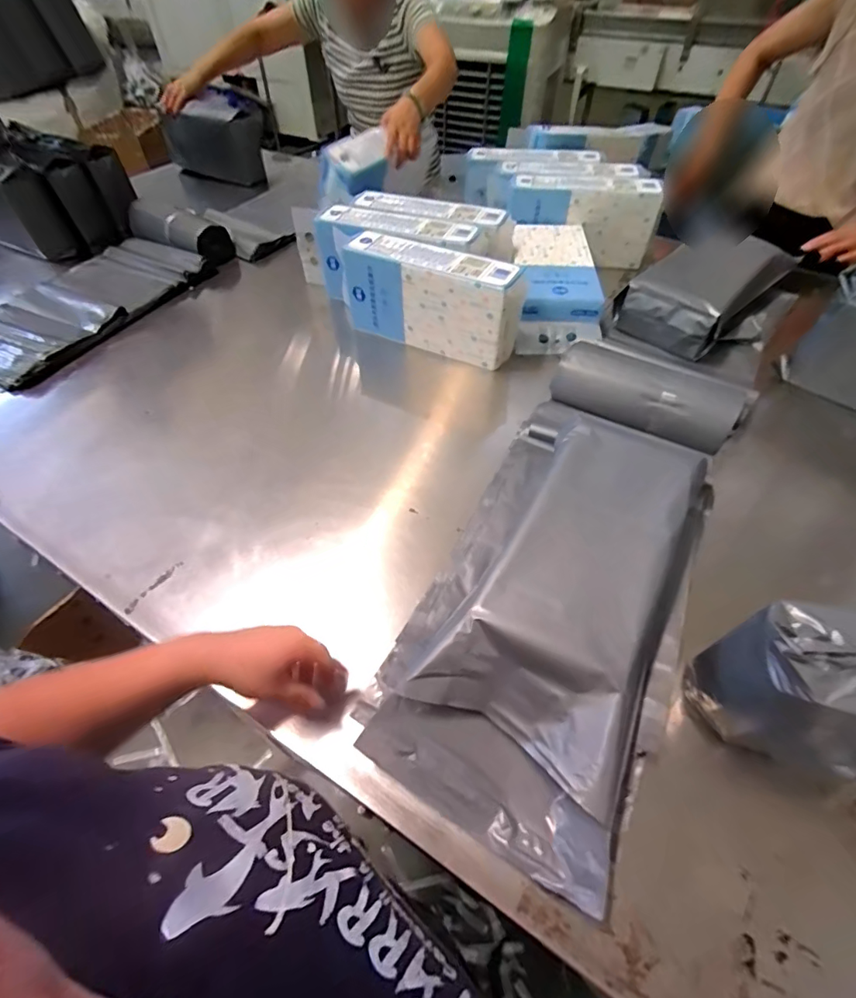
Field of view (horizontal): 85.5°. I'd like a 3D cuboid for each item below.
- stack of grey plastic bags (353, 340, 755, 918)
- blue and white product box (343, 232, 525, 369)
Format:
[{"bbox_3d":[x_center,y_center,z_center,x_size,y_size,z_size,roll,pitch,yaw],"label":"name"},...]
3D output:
[{"bbox_3d":[0.138,0.097,0.517,0.254,0.122,0.478,23,55,16],"label":"stack of grey plastic bags"},{"bbox_3d":[0.007,-0.361,0.839,0.337,0.155,0.092,23,55,16],"label":"blue and white product box"}]

